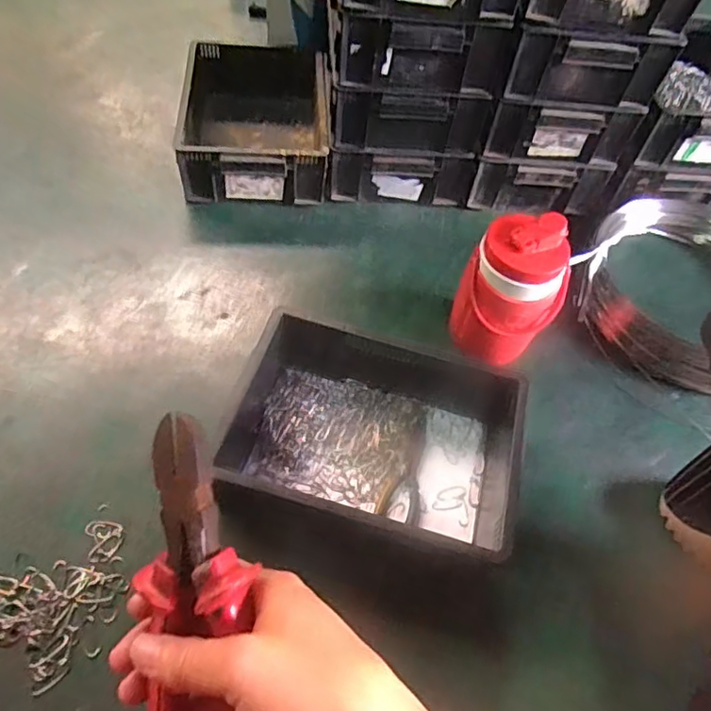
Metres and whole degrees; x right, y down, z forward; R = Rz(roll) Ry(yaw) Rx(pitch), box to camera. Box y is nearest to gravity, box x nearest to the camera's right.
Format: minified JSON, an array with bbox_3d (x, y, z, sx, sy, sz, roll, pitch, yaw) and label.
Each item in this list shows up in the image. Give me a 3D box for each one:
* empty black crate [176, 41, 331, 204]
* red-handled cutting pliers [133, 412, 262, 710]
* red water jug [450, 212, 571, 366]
[{"bbox_3d":[-0.188,-0.436,1.101,0.253,0.119,0.345,-2,55,-10],"label":"empty black crate"},{"bbox_3d":[-0.062,0.120,0.253,0.061,0.022,0.187,-6,91,28],"label":"red-handled cutting pliers"},{"bbox_3d":[0.210,-0.080,0.811,0.140,0.209,0.104,24,55,9],"label":"red water jug"}]

